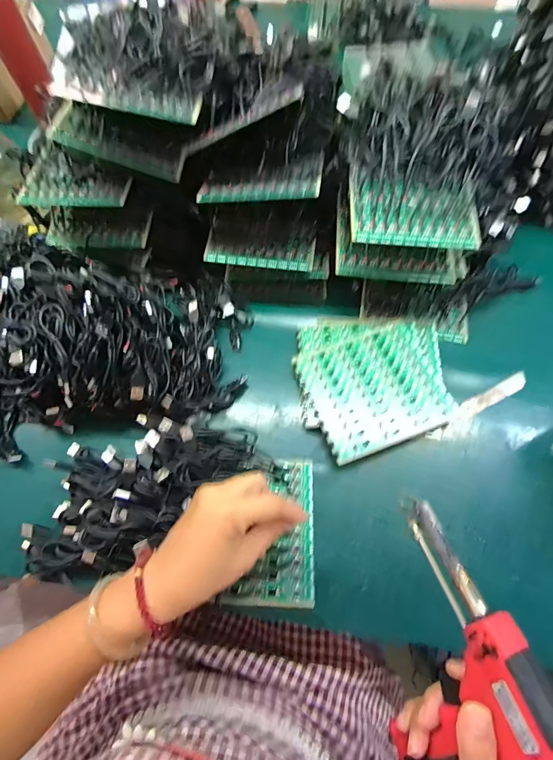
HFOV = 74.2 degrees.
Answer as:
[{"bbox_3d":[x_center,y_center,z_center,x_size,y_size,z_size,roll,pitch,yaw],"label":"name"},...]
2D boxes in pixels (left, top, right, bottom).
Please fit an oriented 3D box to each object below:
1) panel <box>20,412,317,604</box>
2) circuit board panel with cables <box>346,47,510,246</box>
[{"bbox_3d":[-0.100,0.126,0.378,0.282,0.060,0.167,5,66,4],"label":"panel"},{"bbox_3d":[0.162,-0.253,0.408,0.172,0.078,0.212,10,67,7],"label":"circuit board panel with cables"}]

